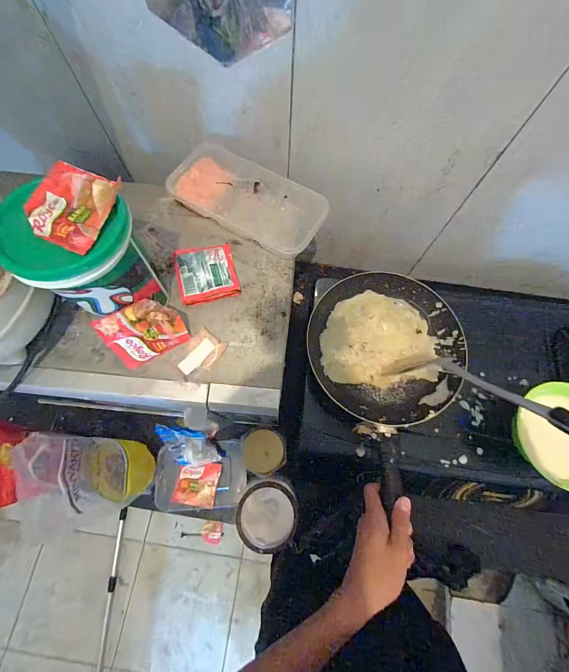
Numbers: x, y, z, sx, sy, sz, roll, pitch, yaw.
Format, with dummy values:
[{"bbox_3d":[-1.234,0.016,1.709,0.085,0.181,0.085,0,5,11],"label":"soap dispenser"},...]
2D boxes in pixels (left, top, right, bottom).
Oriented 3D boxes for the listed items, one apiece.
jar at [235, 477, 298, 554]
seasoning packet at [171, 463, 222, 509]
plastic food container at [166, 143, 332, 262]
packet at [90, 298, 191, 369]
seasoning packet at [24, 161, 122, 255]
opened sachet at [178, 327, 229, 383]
[{"bbox_3d":[-0.028,0.265,0.469,0.076,0.088,0.081,0,72,-1],"label":"jar"},{"bbox_3d":[-0.165,0.280,0.579,0.079,0.013,0.077,8,72,1],"label":"seasoning packet"},{"bbox_3d":[-0.053,-0.197,0.439,0.221,0.034,0.100,28,73,8],"label":"plastic food container"},{"bbox_3d":[-0.162,-0.004,0.359,0.083,0.075,0.006,-27,43,-13],"label":"packet"},{"bbox_3d":[-0.183,-0.112,0.266,0.070,0.006,0.080,15,72,4],"label":"seasoning packet"},{"bbox_3d":[-0.105,0.023,0.382,0.040,0.010,0.062,36,74,10],"label":"opened sachet"}]

